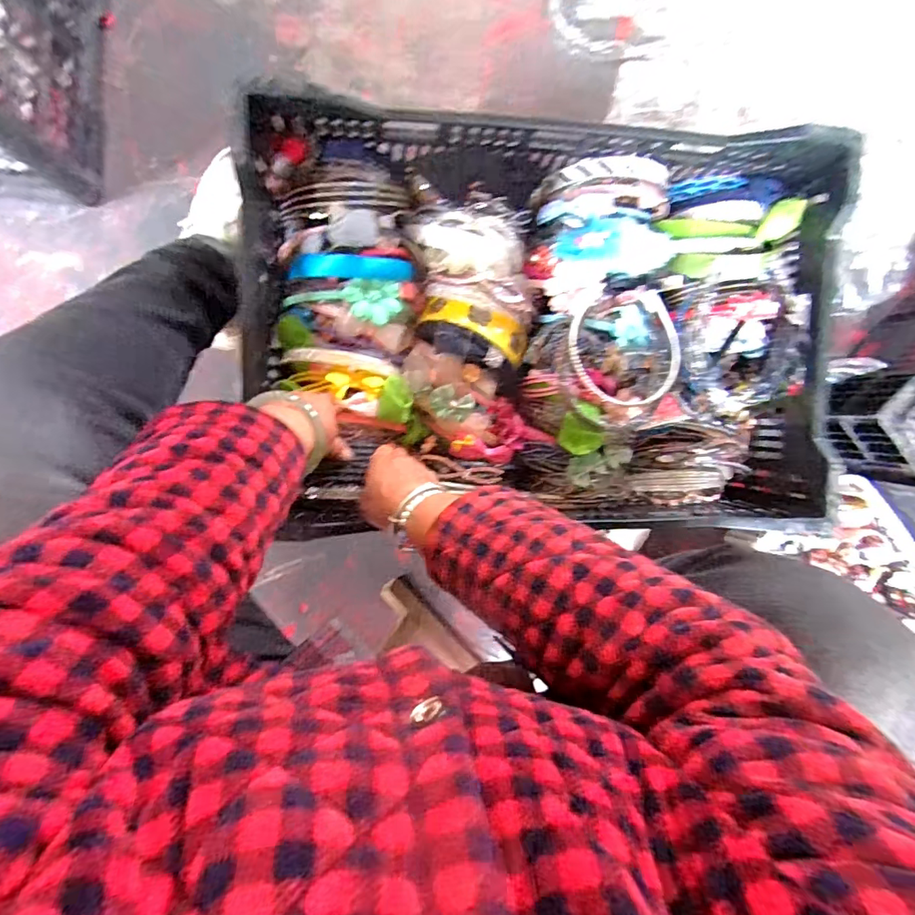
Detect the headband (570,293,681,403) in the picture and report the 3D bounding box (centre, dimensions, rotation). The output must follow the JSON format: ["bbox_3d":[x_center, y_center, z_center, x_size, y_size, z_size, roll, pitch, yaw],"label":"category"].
[{"bbox_3d":[0.173,-0.122,0.525,0.128,0.031,0.126,9,84,-15],"label":"headband"}]

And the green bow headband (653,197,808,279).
[{"bbox_3d":[0.302,-0.237,0.553,0.147,0.050,0.084,-5,95,-6],"label":"green bow headband"}]

